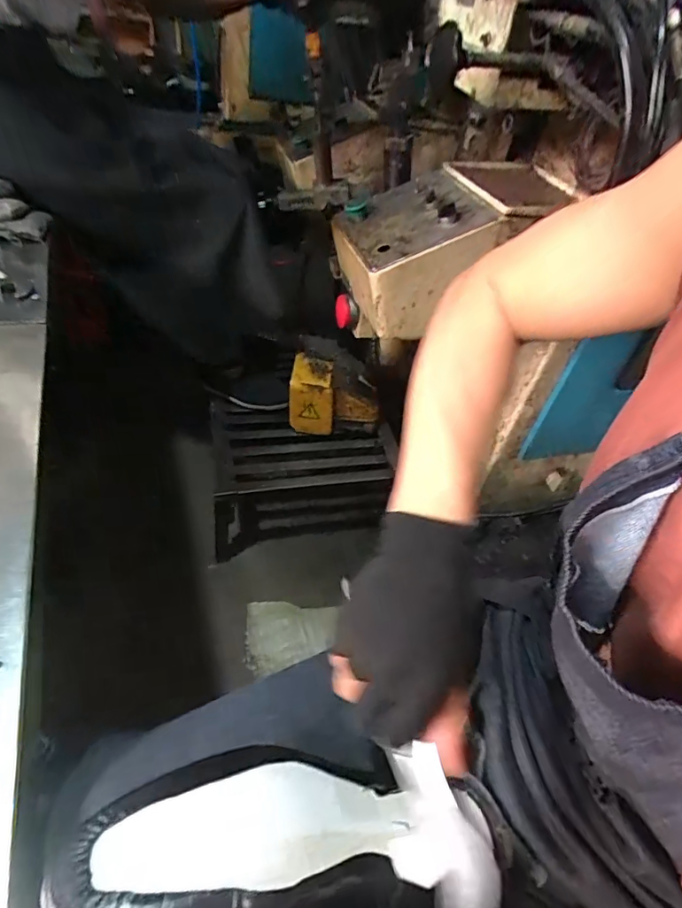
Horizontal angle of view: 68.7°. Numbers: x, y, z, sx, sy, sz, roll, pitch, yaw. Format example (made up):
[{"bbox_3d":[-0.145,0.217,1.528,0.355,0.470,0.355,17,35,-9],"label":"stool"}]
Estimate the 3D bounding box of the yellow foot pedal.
[{"bbox_3d":[-0.019,-0.137,1.247,0.221,0.148,0.121,5,44,-8],"label":"yellow foot pedal"}]

